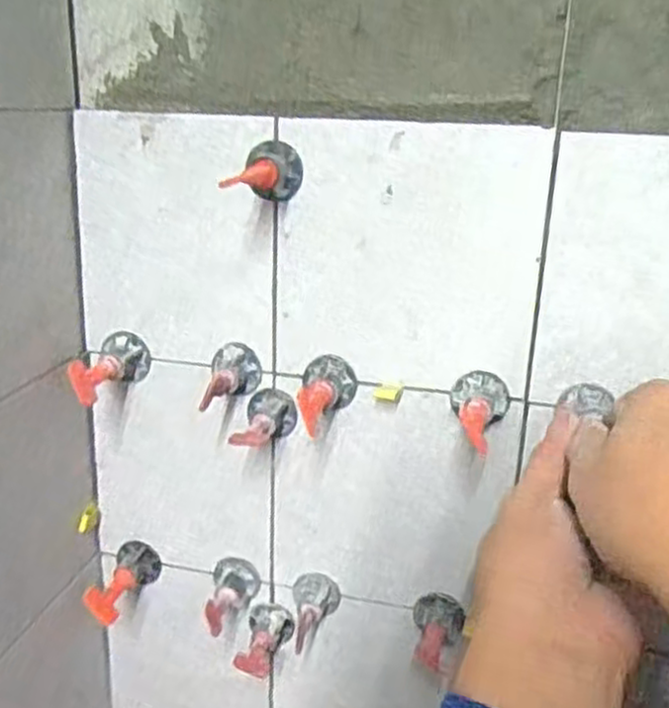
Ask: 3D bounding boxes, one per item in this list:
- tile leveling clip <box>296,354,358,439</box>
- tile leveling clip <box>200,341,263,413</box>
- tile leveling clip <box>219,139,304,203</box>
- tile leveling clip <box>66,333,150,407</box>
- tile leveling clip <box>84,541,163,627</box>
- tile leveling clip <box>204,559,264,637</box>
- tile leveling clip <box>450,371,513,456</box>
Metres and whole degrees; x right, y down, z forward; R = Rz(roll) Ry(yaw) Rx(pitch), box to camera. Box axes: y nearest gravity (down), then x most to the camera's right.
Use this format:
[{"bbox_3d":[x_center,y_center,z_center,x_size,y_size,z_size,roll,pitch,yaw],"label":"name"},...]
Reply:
[{"bbox_3d":[-0.004,0.026,0.425,0.032,0.036,0.050,3,18,1],"label":"tile leveling clip"},{"bbox_3d":[-0.060,0.015,0.442,0.030,0.031,0.042,2,18,0],"label":"tile leveling clip"},{"bbox_3d":[-0.037,-0.096,0.395,0.028,0.030,0.051,6,18,11],"label":"tile leveling clip"},{"bbox_3d":[-0.134,0.010,0.449,0.029,0.029,0.059,4,18,7],"label":"tile leveling clip"},{"bbox_3d":[-0.144,0.154,0.501,0.026,0.027,0.058,10,32,23],"label":"tile leveling clip"},{"bbox_3d":[-0.070,0.164,0.490,0.026,0.035,0.051,9,32,20],"label":"tile leveling clip"},{"bbox_3d":[0.080,0.032,0.415,0.032,0.034,0.039,6,18,13],"label":"tile leveling clip"}]

